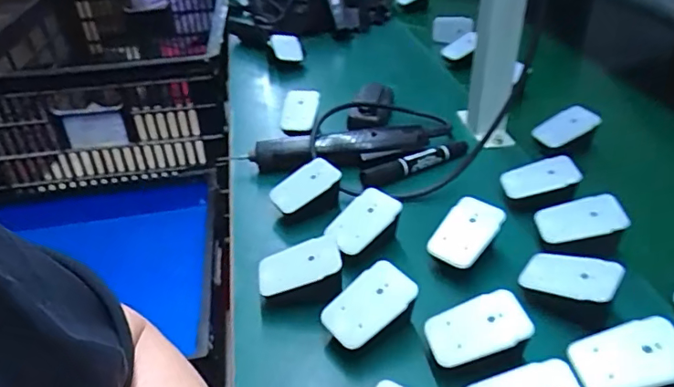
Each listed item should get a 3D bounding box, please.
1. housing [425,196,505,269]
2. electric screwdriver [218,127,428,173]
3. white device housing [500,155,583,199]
[{"bbox_3d":[0.111,0.033,0.444,0.042,0.008,0.065,30,73,26],"label":"housing"},{"bbox_3d":[-0.012,-0.050,0.589,0.226,0.032,0.040,-5,35,-2],"label":"electric screwdriver"},{"bbox_3d":[0.200,-0.015,0.508,0.069,0.010,0.040,-22,40,18],"label":"white device housing"}]

